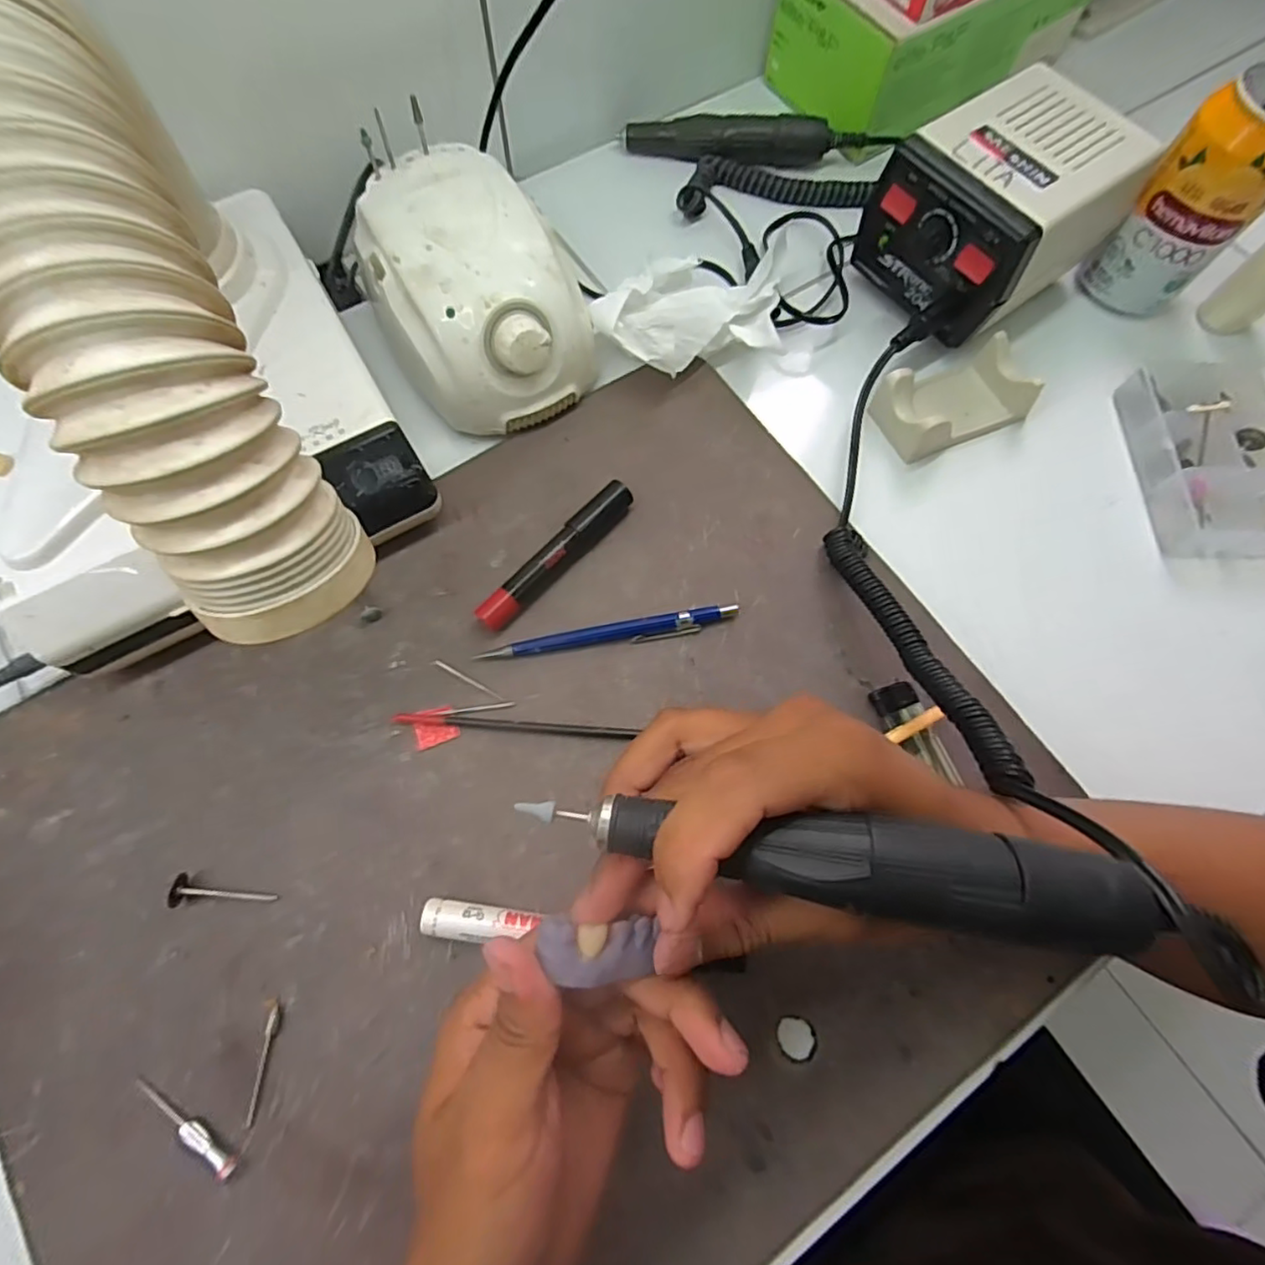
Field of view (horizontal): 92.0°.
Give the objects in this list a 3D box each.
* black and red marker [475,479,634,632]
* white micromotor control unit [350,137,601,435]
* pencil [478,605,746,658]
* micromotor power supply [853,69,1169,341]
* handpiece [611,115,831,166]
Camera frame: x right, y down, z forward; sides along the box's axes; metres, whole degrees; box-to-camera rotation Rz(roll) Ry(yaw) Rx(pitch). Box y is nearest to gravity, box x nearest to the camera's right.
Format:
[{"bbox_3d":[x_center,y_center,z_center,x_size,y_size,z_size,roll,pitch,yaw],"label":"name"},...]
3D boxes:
[{"bbox_3d":[-0.040,-0.042,0.336,0.018,0.017,0.108,41,76,10],"label":"black and red marker"},{"bbox_3d":[-0.093,-0.193,0.354,0.110,0.077,0.139,-31,76,-11],"label":"white micromotor control unit"},{"bbox_3d":[-0.011,0.001,0.326,0.134,0.009,0.011,-10,73,-5],"label":"pencil"},{"bbox_3d":[0.220,-0.252,0.375,0.141,0.085,0.103,-34,77,-11],"label":"micromotor power supply"},{"bbox_3d":[0.067,-0.352,0.434,0.145,0.023,0.022,4,73,-1],"label":"handpiece"}]

